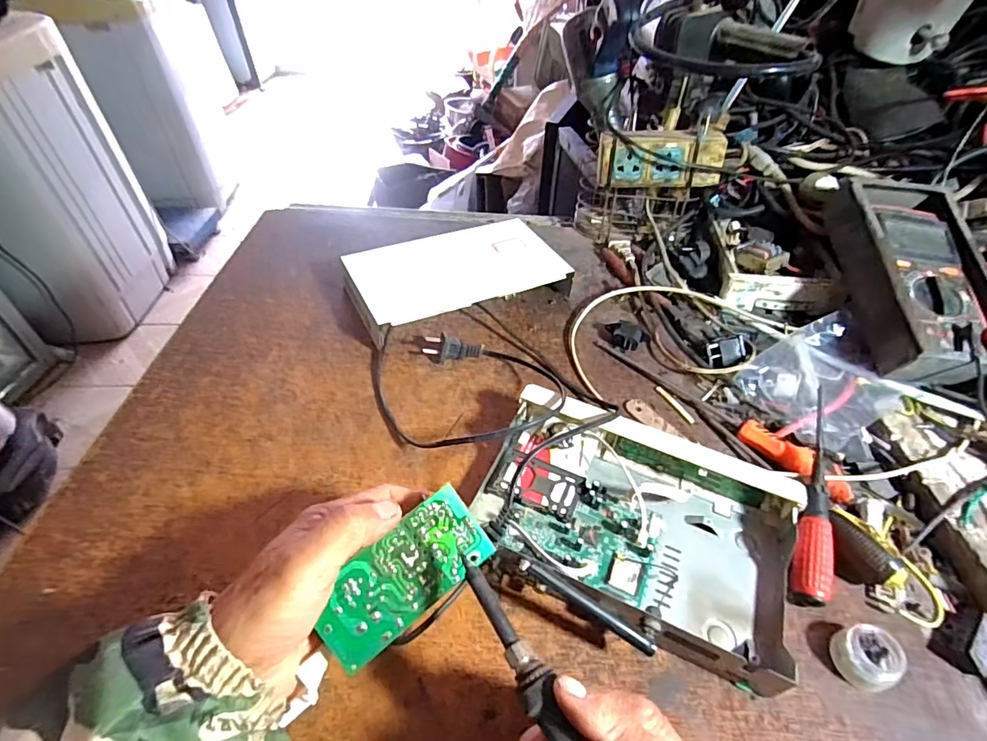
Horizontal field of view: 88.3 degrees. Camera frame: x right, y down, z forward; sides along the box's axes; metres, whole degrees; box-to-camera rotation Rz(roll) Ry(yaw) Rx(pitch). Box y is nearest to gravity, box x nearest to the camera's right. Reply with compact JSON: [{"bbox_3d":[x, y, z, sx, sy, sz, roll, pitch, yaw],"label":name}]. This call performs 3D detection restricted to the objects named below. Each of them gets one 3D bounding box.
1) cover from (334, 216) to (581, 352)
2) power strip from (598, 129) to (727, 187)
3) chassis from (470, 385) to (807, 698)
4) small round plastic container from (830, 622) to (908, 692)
[{"bbox_3d":[-0.041,-0.104,0.548,0.224,0.034,0.130,-20,48,-20],"label":"cover"},{"bbox_3d":[0.186,-0.238,0.570,0.133,0.056,0.029,4,44,3],"label":"power strip"},{"bbox_3d":[0.101,0.107,0.366,0.223,0.043,0.164,14,46,13],"label":"chassis"},{"bbox_3d":[0.232,0.177,0.315,0.033,0.022,0.032,0,44,0],"label":"small round plastic container"}]

